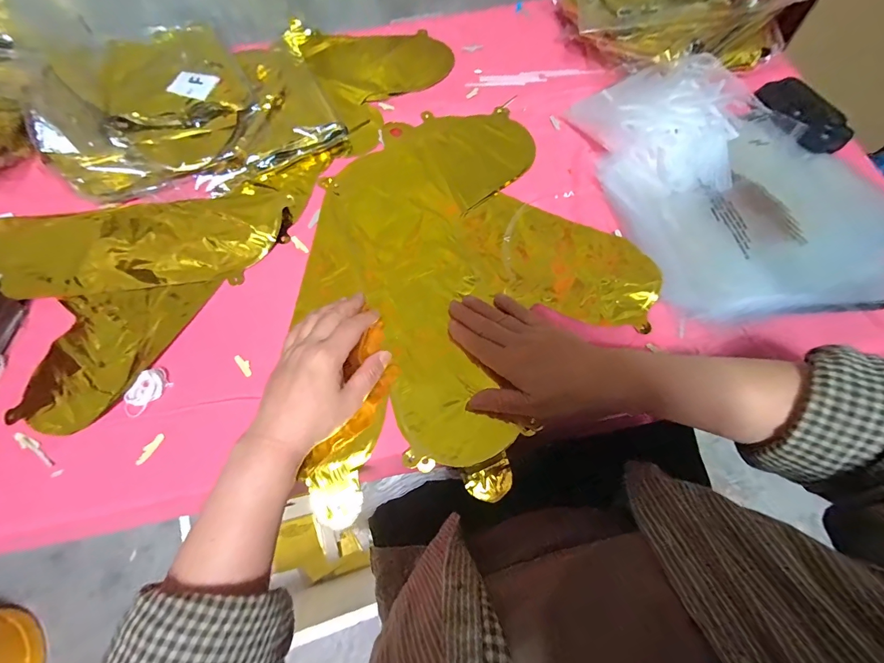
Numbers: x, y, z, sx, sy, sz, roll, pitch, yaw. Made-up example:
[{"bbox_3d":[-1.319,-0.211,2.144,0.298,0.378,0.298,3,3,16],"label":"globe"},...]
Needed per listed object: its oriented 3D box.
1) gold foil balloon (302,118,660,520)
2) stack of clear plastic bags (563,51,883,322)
[{"bbox_3d":[0.026,-0.068,0.397,0.338,0.024,0.426,-10,67,-3],"label":"gold foil balloon"},{"bbox_3d":[0.324,-0.164,0.389,0.266,0.091,0.304,-10,70,-3],"label":"stack of clear plastic bags"}]

